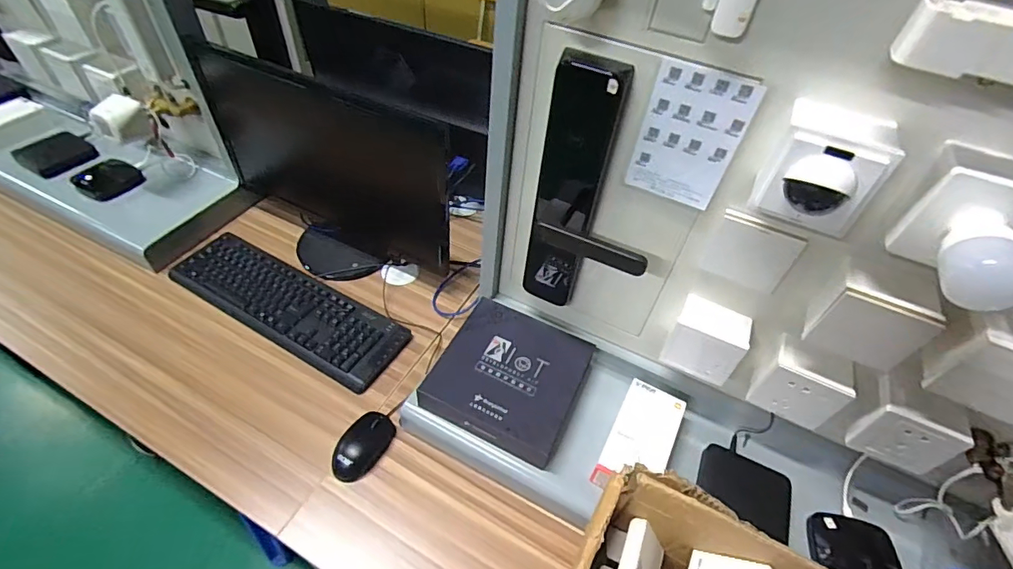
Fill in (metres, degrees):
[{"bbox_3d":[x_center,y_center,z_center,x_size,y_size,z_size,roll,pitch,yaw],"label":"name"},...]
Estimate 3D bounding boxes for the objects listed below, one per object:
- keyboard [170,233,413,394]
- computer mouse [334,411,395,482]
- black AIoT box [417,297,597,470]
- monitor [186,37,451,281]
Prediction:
[{"bbox_3d":[-0.412,0.031,0.877,0.484,0.022,0.142,26,51,17],"label":"keyboard"},{"bbox_3d":[-0.215,0.238,0.709,0.070,0.029,0.101,17,49,9],"label":"computer mouse"},{"bbox_3d":[0.006,0.133,0.708,0.204,0.039,0.205,23,50,14],"label":"black AIoT box"},{"bbox_3d":[-0.339,-0.192,0.885,0.530,0.309,0.151,26,50,16],"label":"monitor"}]

